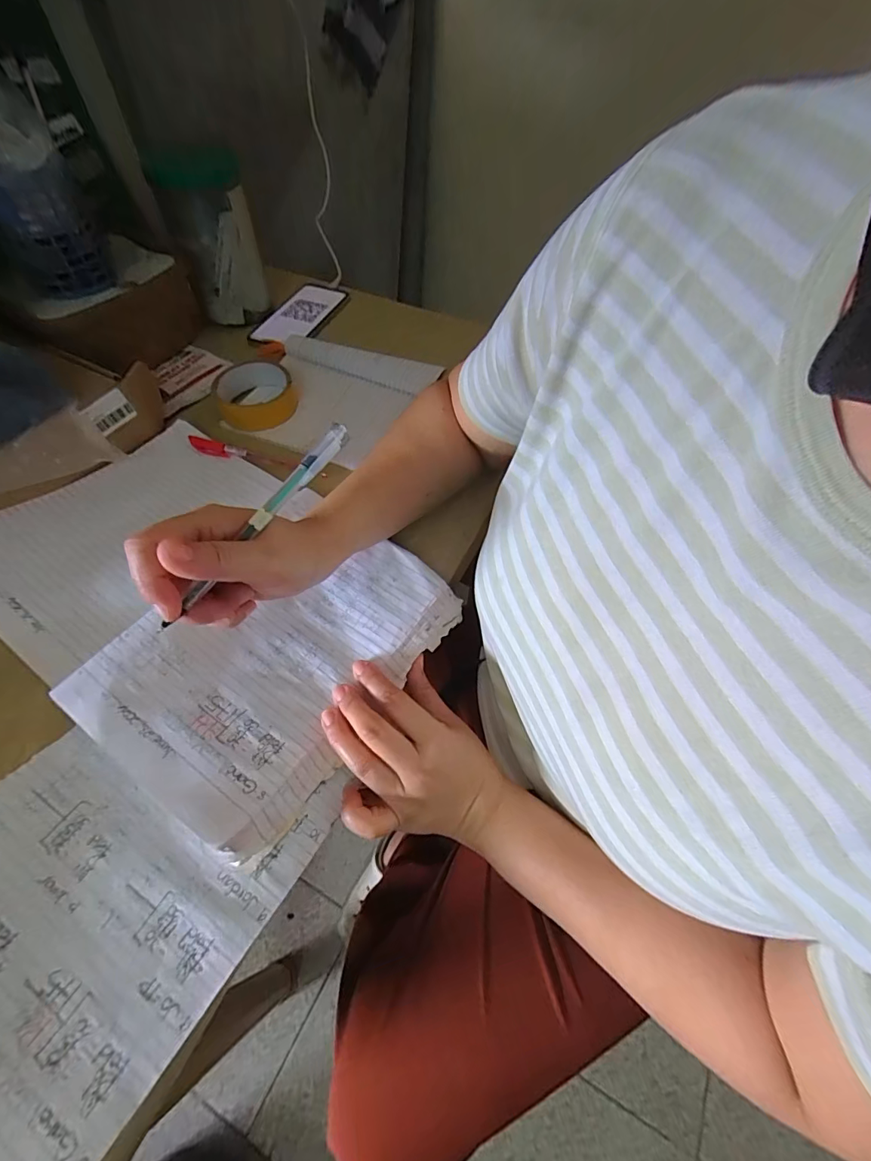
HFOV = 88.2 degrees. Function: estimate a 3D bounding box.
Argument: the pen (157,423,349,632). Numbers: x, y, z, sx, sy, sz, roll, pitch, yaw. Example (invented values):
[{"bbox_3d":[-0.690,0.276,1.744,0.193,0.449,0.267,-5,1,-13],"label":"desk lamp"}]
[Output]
[{"bbox_3d":[-0.104,-0.035,0.266,0.011,0.008,0.155,35,79,21],"label":"pen"}]

